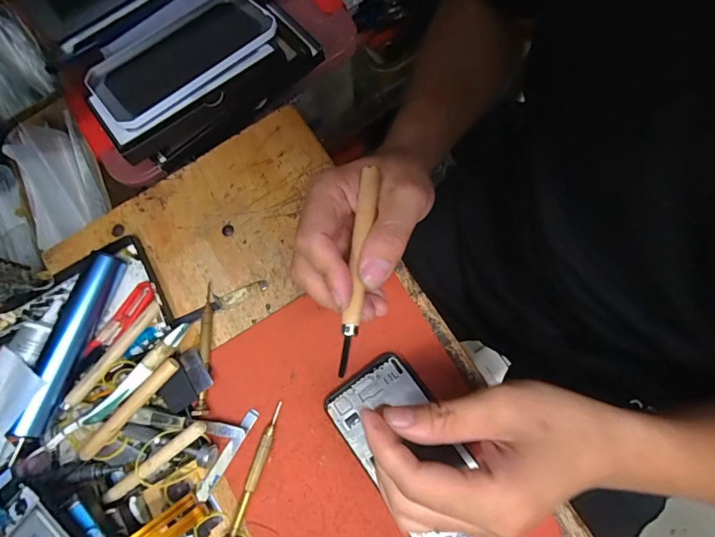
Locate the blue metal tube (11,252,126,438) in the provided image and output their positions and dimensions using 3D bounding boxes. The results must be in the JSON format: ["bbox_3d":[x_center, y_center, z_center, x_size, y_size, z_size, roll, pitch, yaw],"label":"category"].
[{"bbox_3d":[-0.243,0.059,0.351,0.023,0.024,0.151,13,78,8],"label":"blue metal tube"}]

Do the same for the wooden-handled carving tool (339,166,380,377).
[{"bbox_3d":[0.000,-0.001,0.247,0.009,0.009,0.124,6,77,3],"label":"wooden-handled carving tool"}]

